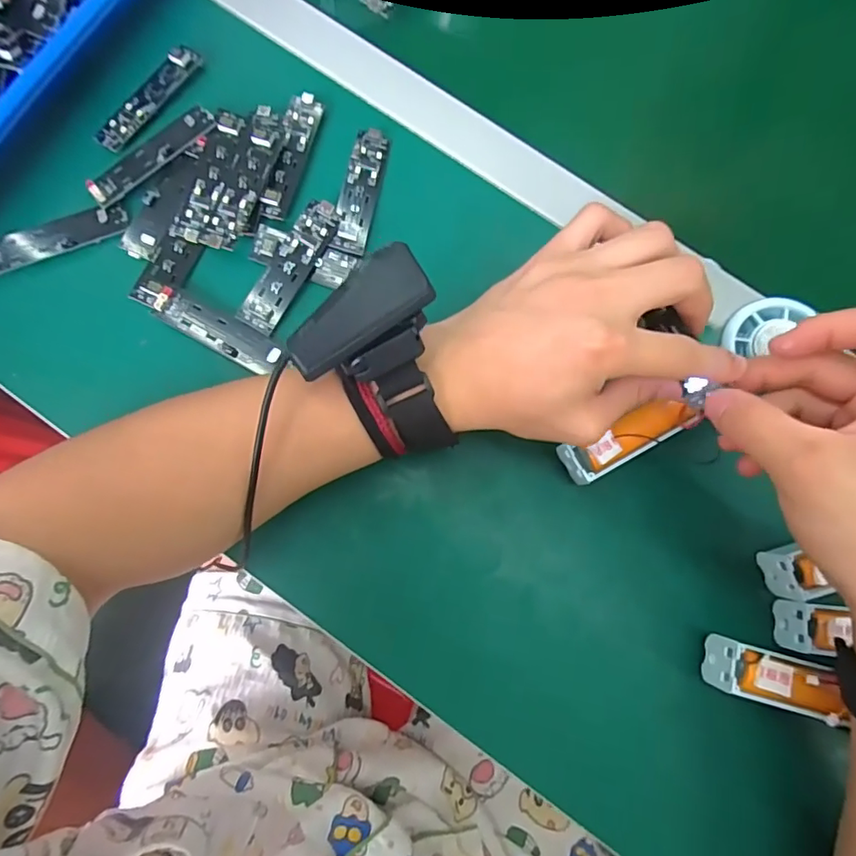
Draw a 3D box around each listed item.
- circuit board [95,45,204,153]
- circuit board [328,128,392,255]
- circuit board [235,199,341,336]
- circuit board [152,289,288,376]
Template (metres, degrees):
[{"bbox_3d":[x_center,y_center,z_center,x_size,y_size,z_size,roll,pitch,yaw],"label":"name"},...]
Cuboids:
[{"bbox_3d":[-0.193,-0.228,0.361,0.020,0.006,0.091,36,81,-2],"label":"circuit board"},{"bbox_3d":[-0.045,-0.161,0.350,0.023,0.005,0.091,12,78,1],"label":"circuit board"},{"bbox_3d":[-0.087,-0.104,0.332,0.025,0.010,0.091,30,79,5],"label":"circuit board"},{"bbox_3d":[-0.130,-0.060,0.330,0.077,0.010,0.024,28,78,4],"label":"circuit board"}]

